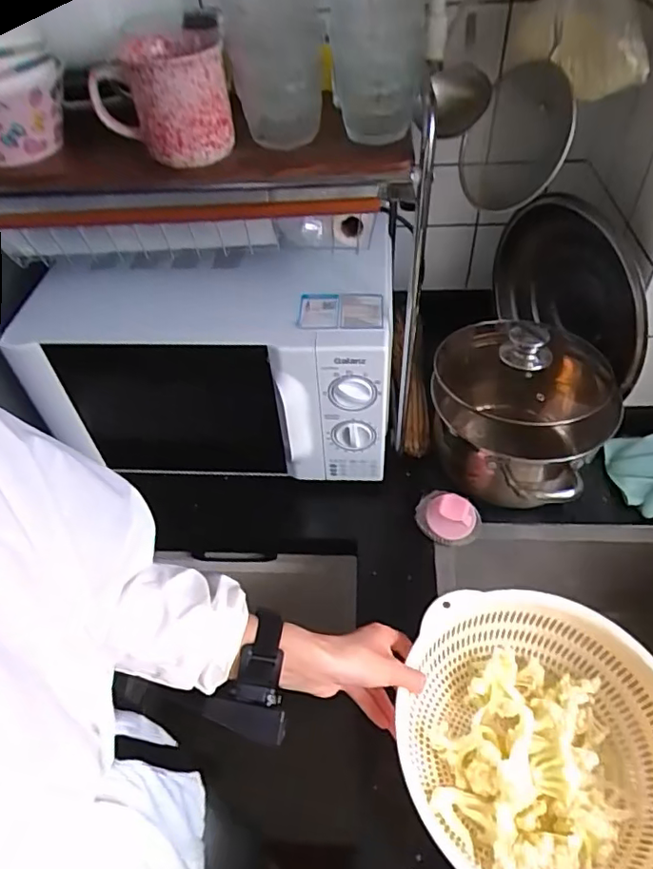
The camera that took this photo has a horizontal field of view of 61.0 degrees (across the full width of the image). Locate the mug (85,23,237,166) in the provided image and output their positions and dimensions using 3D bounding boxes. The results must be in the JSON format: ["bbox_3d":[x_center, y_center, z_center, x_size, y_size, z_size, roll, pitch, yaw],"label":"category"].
[{"bbox_3d":[-0.144,-0.293,0.489,0.115,0.083,0.087,-13,49,-6],"label":"mug"}]

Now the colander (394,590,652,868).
[{"bbox_3d":[0.201,0.293,0.521,0.251,0.107,0.252,3,50,7],"label":"colander"}]

